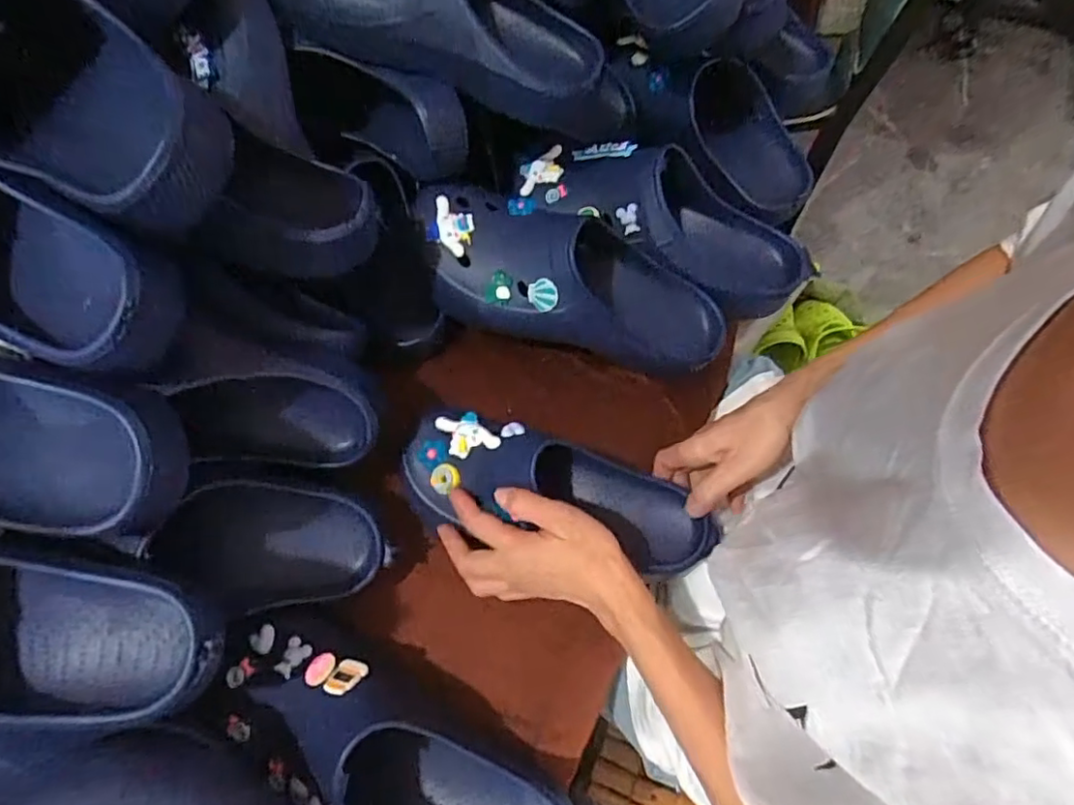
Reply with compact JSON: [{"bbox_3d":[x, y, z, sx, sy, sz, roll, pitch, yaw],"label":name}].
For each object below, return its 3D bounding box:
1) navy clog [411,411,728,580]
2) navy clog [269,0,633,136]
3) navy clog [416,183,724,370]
[{"bbox_3d":[0.014,0.070,0.486,0.251,0.096,0.083,17,69,1],"label":"navy clog"},{"bbox_3d":[-0.075,-0.322,0.476,0.307,0.100,0.111,23,69,-6],"label":"navy clog"},{"bbox_3d":[0.023,-0.123,0.538,0.261,0.085,0.127,9,68,-9],"label":"navy clog"}]

